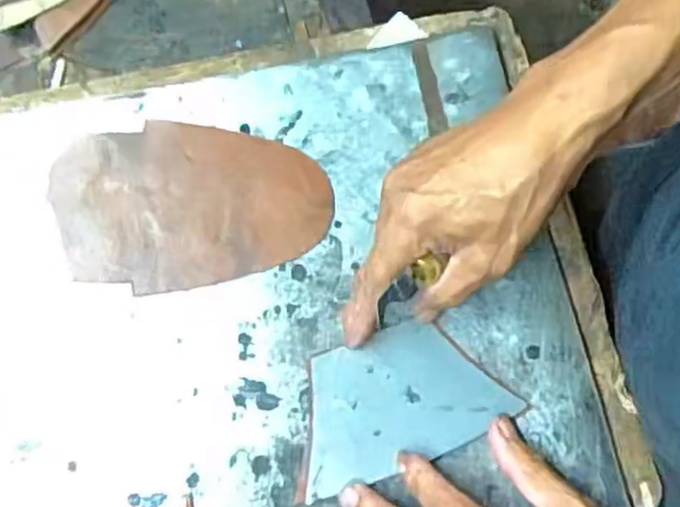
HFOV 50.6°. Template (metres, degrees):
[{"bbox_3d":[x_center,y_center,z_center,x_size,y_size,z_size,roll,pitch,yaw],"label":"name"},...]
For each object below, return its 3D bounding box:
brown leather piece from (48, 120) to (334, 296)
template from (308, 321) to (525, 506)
[{"bbox_3d":[-0.087,-0.033,0.425,0.155,0.004,0.103,-13,74,-4],"label":"brown leather piece"},{"bbox_3d":[0.030,0.078,0.390,0.114,0.004,0.071,-20,73,-5],"label":"template"}]

